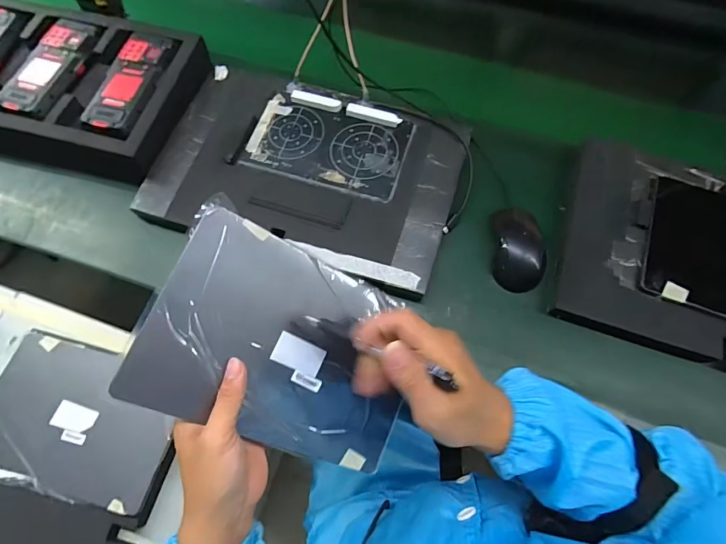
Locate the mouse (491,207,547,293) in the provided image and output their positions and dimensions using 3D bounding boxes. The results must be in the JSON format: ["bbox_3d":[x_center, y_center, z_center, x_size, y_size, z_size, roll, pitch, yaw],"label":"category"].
[{"bbox_3d":[0.199,-0.030,0.516,0.059,0.031,0.106,3,67,0],"label":"mouse"}]

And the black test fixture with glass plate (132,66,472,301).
[{"bbox_3d":[-0.072,-0.136,0.551,0.392,0.042,0.264,17,68,6],"label":"black test fixture with glass plate"}]

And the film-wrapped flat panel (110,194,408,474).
[{"bbox_3d":[-0.058,0.071,0.370,0.252,0.009,0.169,30,75,-25],"label":"film-wrapped flat panel"}]

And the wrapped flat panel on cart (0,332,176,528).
[{"bbox_3d":[-0.371,0.193,0.531,0.257,0.019,0.176,15,67,5],"label":"wrapped flat panel on cart"}]

